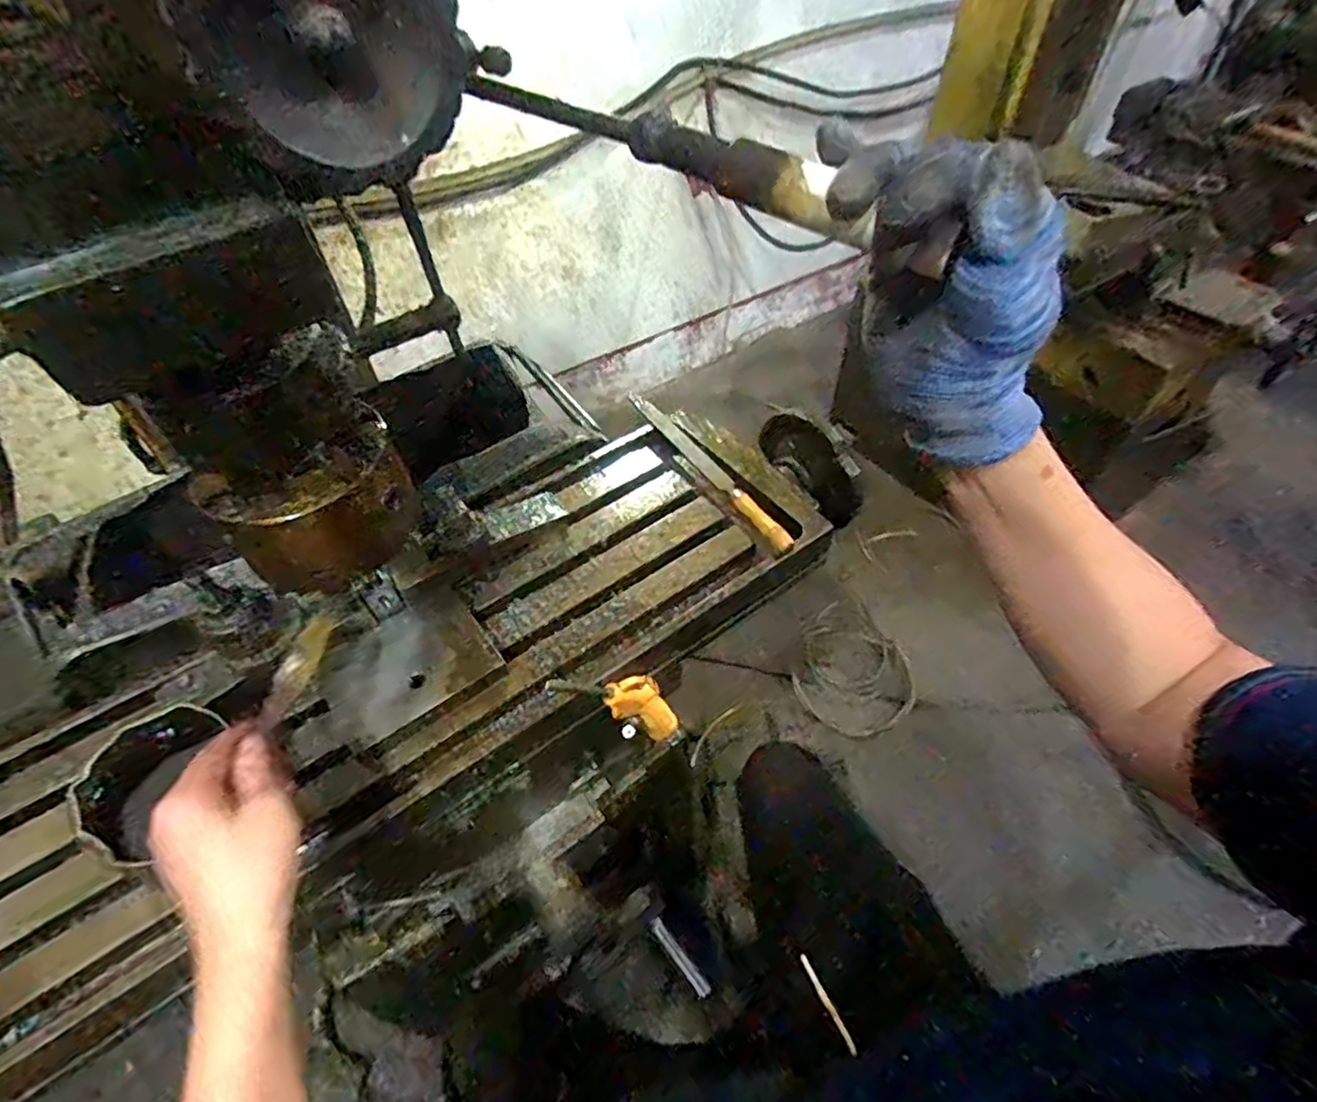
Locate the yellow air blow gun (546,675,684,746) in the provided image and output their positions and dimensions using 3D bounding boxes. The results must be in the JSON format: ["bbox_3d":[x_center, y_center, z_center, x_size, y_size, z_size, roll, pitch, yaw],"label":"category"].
[{"bbox_3d":[-0.019,0.136,0.576,0.050,0.211,0.022,-35,53,6],"label":"yellow air blow gun"}]

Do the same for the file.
[{"bbox_3d":[0.049,-0.096,0.690,0.025,0.021,0.289,-25,54,-18],"label":"file"}]

